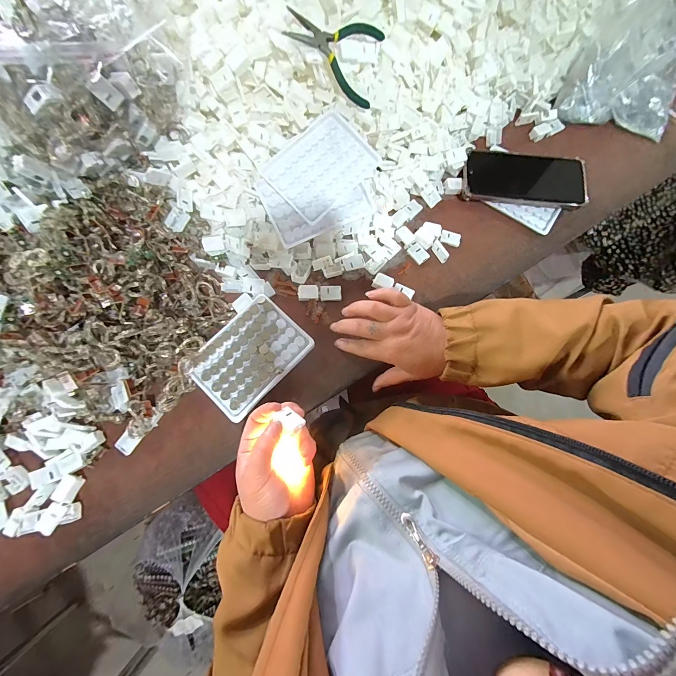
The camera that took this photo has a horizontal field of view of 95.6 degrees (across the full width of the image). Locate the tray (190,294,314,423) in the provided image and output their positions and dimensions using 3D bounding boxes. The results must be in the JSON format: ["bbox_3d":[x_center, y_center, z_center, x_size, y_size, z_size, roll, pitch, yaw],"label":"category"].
[{"bbox_3d":[-0.105,0.021,0.371,0.092,0.019,0.129,42,79,8],"label":"tray"}]

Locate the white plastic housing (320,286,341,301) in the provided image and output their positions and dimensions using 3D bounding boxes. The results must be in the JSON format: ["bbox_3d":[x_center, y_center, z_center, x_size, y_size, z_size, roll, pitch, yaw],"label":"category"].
[{"bbox_3d":[-0.009,-0.058,0.395,0.027,0.004,0.021,-3,77,-2],"label":"white plastic housing"}]

